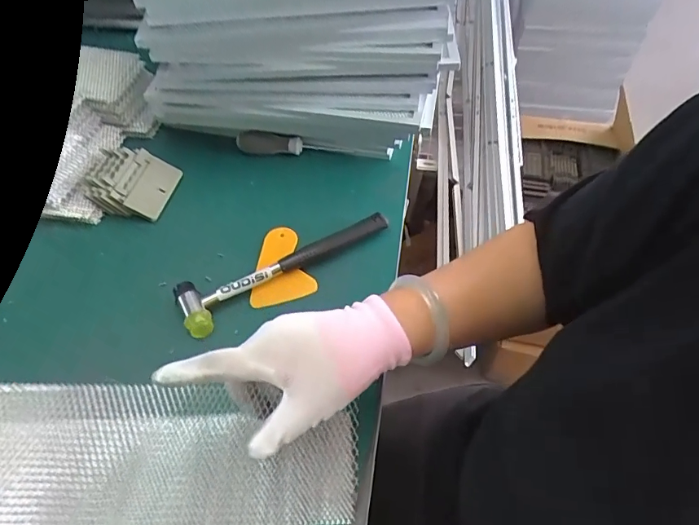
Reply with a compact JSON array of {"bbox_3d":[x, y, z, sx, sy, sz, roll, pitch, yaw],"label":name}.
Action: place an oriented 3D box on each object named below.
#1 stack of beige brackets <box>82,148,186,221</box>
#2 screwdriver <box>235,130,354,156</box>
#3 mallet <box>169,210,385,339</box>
[{"bbox_3d":[-0.274,-0.103,0.589,0.095,0.038,0.089,7,54,9],"label":"stack of beige brackets"},{"bbox_3d":[-0.078,-0.162,0.631,0.150,0.028,0.023,0,54,4],"label":"screwdriver"},{"bbox_3d":[-0.070,-0.001,0.514,0.241,0.022,0.062,-28,57,-16],"label":"mallet"}]

